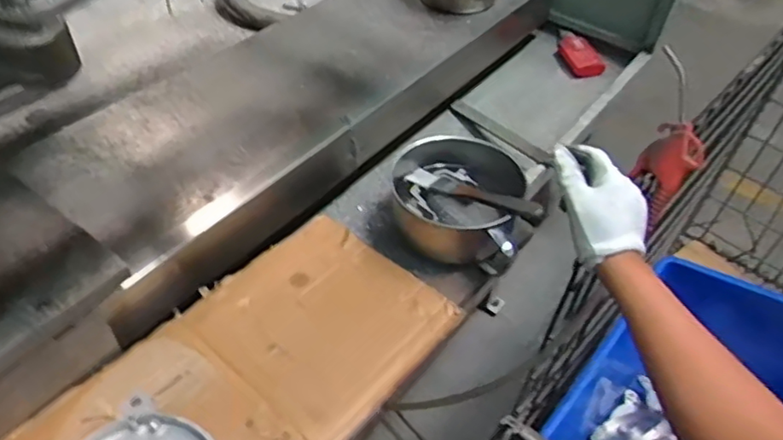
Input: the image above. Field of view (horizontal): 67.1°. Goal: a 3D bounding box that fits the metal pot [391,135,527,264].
[{"bbox_3d":[0.067,-0.020,0.667,0.147,0.076,0.141,2,46,-2],"label":"metal pot"}]

